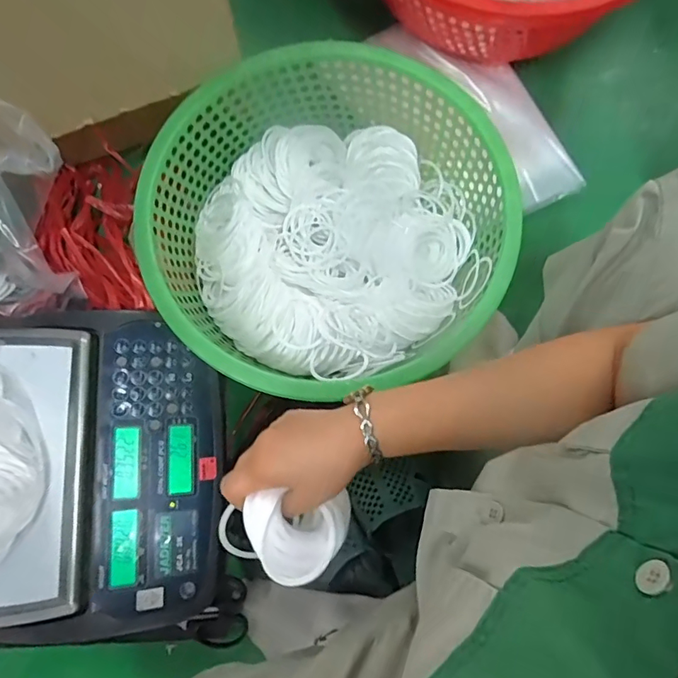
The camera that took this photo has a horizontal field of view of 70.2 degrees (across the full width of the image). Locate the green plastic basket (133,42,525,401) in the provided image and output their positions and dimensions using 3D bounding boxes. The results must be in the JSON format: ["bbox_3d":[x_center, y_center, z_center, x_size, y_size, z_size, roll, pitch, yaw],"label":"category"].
[{"bbox_3d":[-0.011,-0.136,0.599,0.409,0.126,0.406,5,78,2],"label":"green plastic basket"}]

